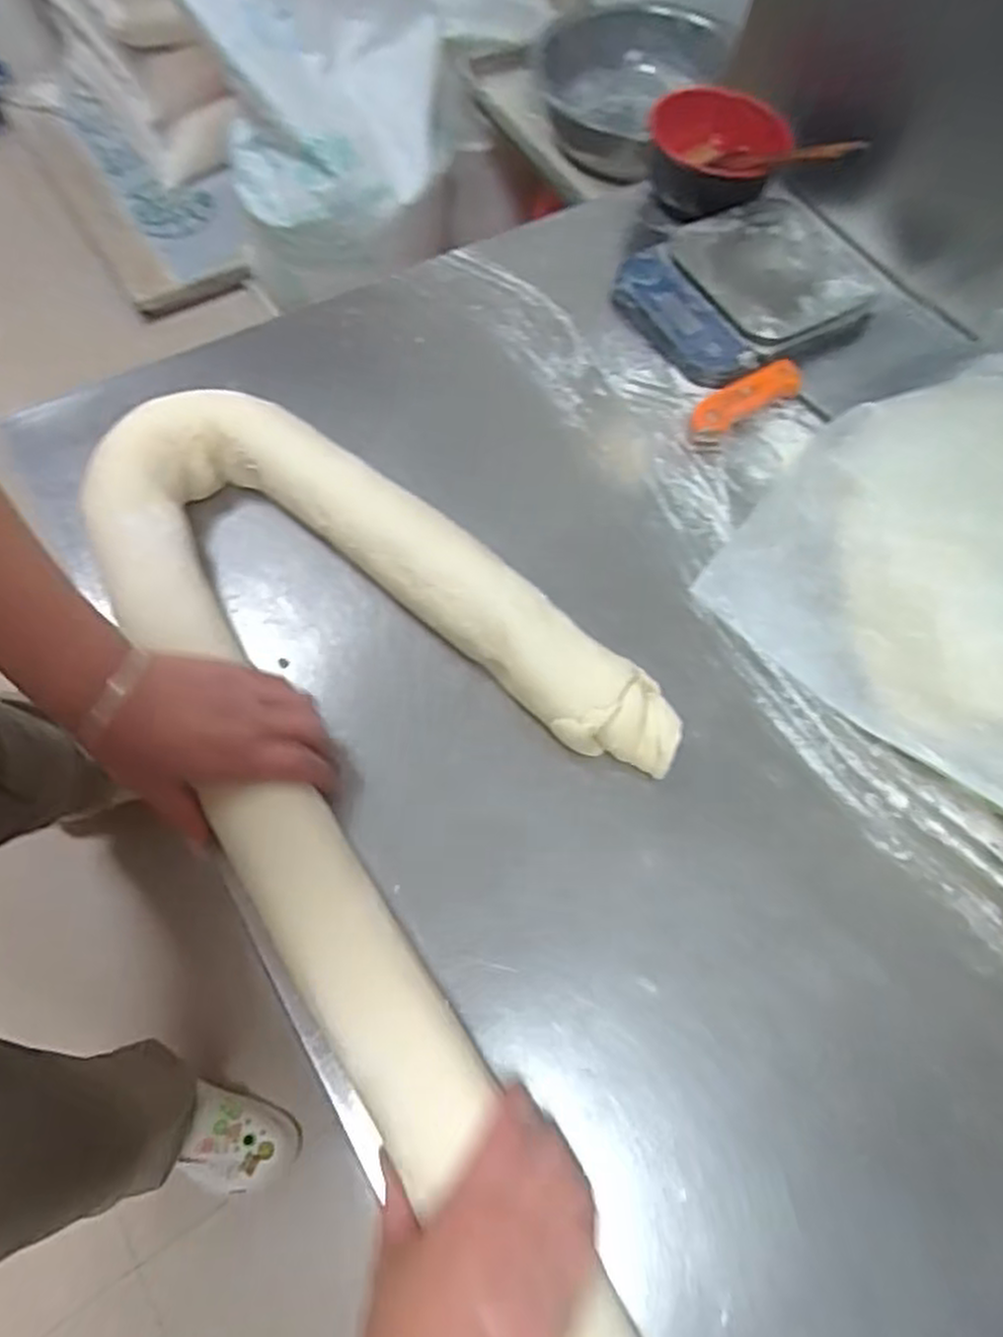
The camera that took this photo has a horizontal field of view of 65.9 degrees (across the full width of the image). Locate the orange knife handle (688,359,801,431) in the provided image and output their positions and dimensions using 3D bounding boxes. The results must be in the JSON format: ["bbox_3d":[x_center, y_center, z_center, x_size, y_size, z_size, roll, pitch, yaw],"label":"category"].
[{"bbox_3d":[0.201,-0.221,0.635,0.118,0.021,0.030,-30,71,-16],"label":"orange knife handle"}]

